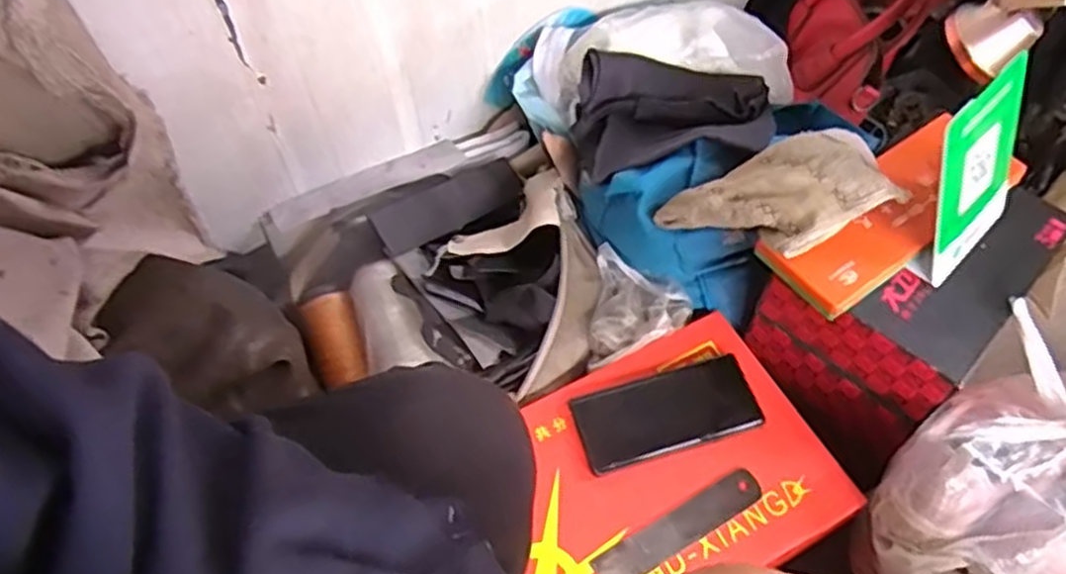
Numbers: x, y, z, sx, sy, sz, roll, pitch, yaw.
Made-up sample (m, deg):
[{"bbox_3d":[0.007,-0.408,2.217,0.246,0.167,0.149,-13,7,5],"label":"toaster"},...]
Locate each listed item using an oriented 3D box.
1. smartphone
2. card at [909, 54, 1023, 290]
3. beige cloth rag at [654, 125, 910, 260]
[{"bbox_3d":[0.117,0.110,0.674,0.156,0.006,0.070,-15,58,-7],"label":"smartphone"},{"bbox_3d":[0.346,-0.090,0.590,0.059,0.143,0.113,39,66,24],"label":"card"},{"bbox_3d":[0.209,-0.071,0.644,0.166,0.082,0.114,-15,58,-7],"label":"beige cloth rag"}]

